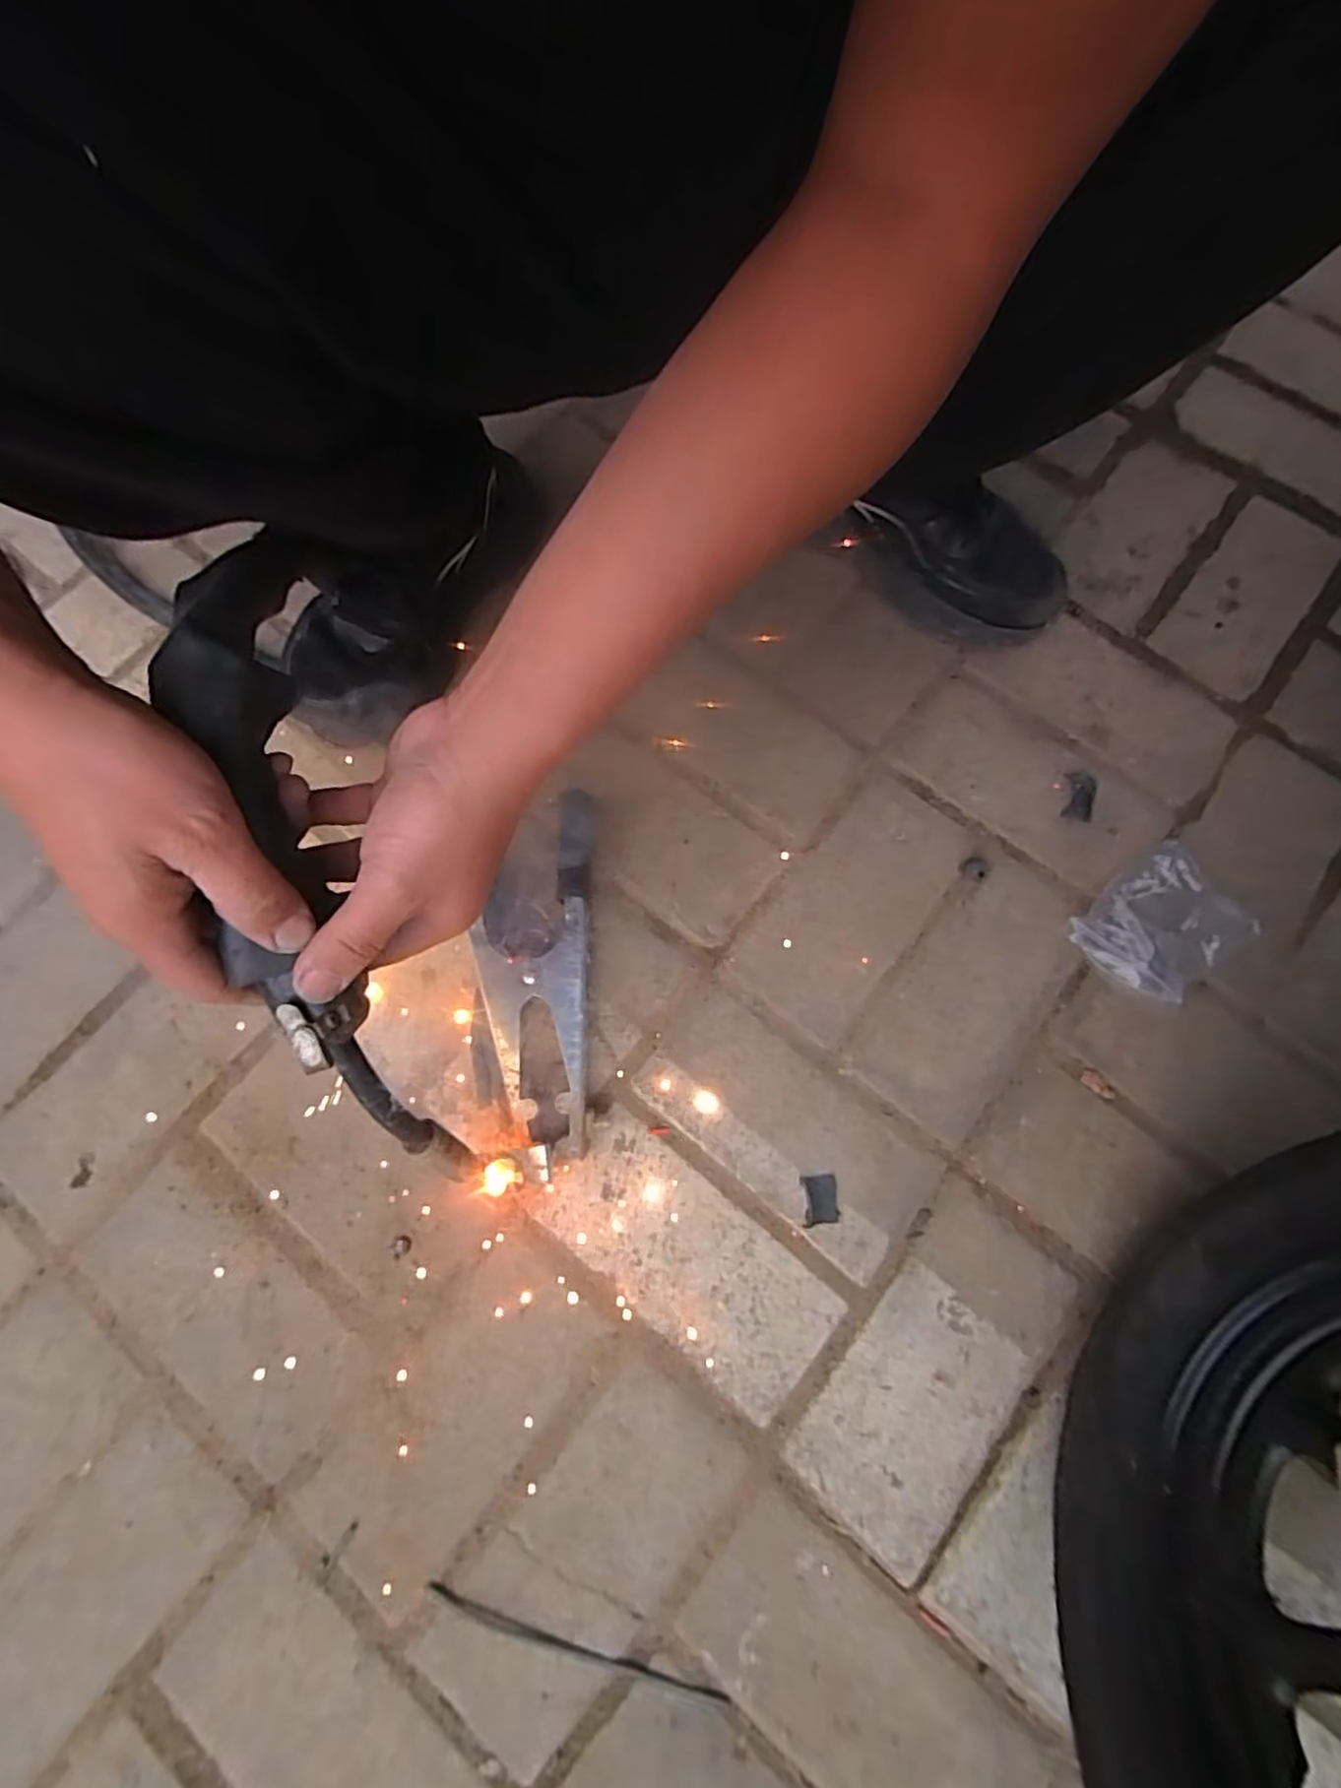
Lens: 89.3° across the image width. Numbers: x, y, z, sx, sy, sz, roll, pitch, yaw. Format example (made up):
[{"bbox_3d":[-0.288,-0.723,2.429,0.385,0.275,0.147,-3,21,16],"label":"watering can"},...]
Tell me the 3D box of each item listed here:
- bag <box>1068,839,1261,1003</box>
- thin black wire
[{"bbox_3d":[0.327,0.019,0.450,0.113,0.021,0.078,-35,76,-9],"label":"bag"},{"bbox_3d":[-0.052,0.406,0.364,0.166,0.004,0.007,15,75,5],"label":"thin black wire"}]

